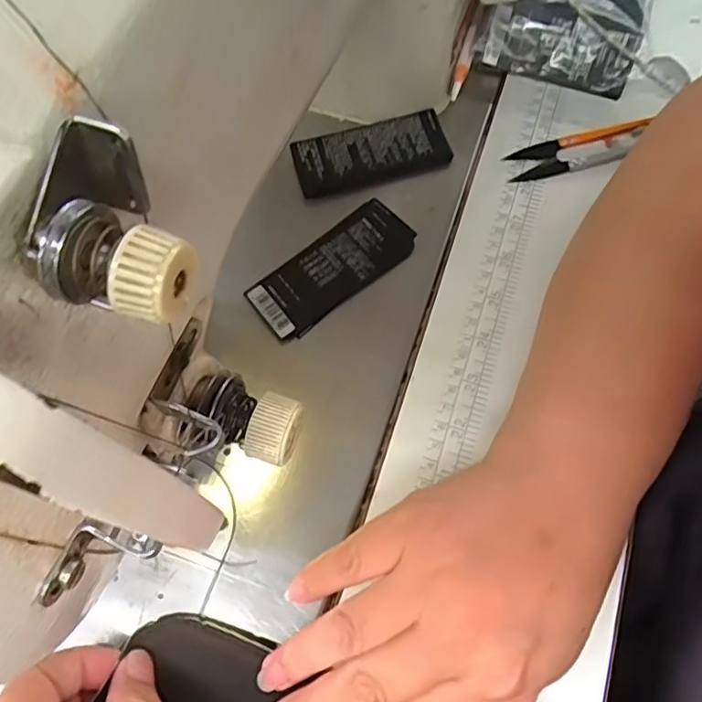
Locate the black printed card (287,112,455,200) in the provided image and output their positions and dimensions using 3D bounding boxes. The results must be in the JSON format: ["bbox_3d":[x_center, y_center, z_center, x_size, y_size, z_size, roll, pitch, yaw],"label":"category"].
[{"bbox_3d":[0.011,-0.118,0.355,0.088,0.011,0.042,-13,67,-4],"label":"black printed card"}]

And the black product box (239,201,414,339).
[{"bbox_3d":[-0.010,-0.047,0.330,0.095,0.005,0.040,-38,71,-14],"label":"black product box"}]

